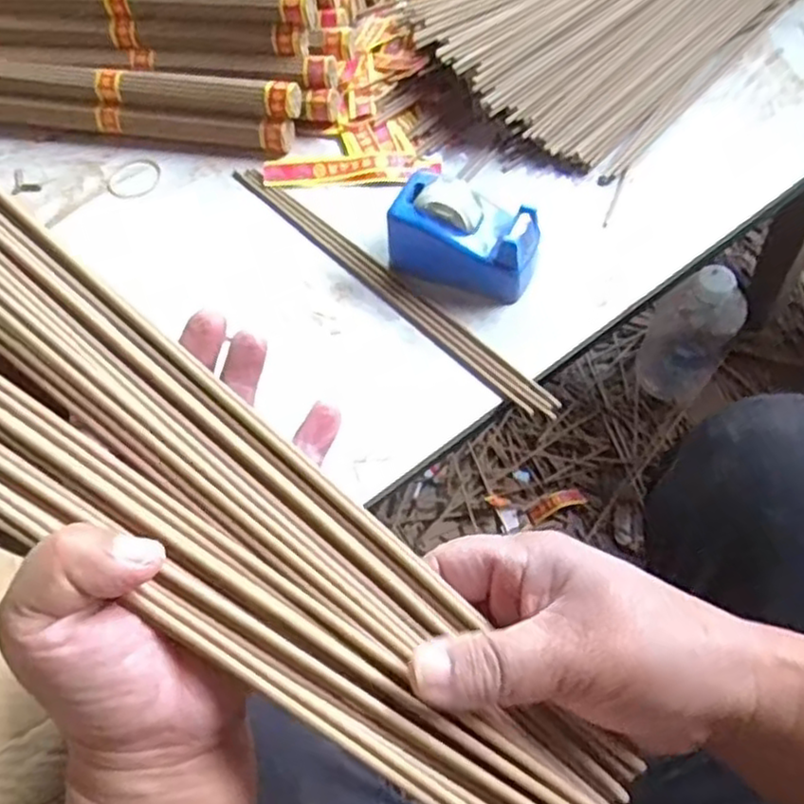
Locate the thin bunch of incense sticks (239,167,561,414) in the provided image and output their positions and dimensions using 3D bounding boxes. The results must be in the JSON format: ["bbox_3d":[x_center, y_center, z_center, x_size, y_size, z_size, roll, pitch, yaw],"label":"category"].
[{"bbox_3d":[-0.017,-0.089,0.522,0.017,0.006,0.322,-40,64,-18],"label":"thin bunch of incense sticks"}]

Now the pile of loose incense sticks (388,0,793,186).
[{"bbox_3d":[0.161,-0.360,0.641,0.267,0.053,0.337,35,68,22],"label":"pile of loose incense sticks"}]

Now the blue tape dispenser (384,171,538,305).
[{"bbox_3d":[0.042,-0.109,0.498,0.097,0.050,0.060,17,62,14],"label":"blue tape dispenser"}]

